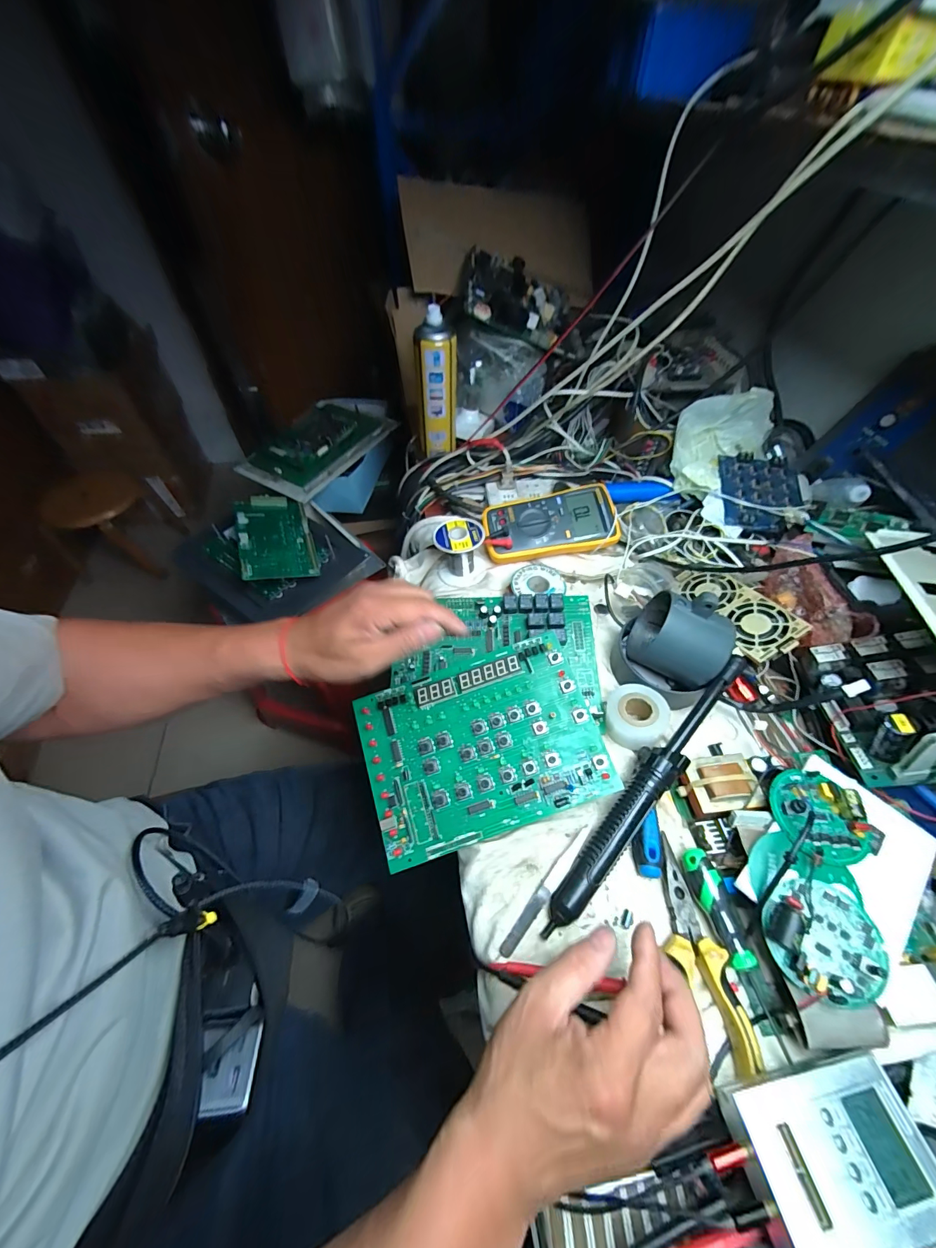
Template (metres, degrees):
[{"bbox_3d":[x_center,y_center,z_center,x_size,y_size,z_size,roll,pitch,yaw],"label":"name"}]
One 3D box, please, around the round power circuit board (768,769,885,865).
[{"bbox_3d":[0.294,0.155,0.333,0.073,0.025,0.068,0,55,0],"label":"round power circuit board"}]

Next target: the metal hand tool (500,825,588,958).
[{"bbox_3d":[0.068,0.224,0.345,0.011,0.008,0.118,35,61,22],"label":"metal hand tool"}]

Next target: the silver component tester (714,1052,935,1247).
[{"bbox_3d":[0.212,0.303,0.232,0.099,0.021,0.070,-7,55,-6],"label":"silver component tester"}]

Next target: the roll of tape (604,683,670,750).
[{"bbox_3d":[0.171,0.093,0.414,0.059,0.017,0.064,-9,66,21],"label":"roll of tape"}]

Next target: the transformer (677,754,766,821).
[{"bbox_3d":[0.229,0.147,0.373,0.062,0.020,0.048,-17,59,9],"label":"transformer"}]

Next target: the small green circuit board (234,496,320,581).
[{"bbox_3d":[-0.343,-0.157,0.726,0.118,0.012,0.203,-7,58,-27],"label":"small green circuit board"}]

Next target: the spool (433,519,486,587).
[{"bbox_3d":[-0.009,-0.095,0.531,0.059,0.064,0.057,0,55,0],"label":"spool"}]

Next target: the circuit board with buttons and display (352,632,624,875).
[{"bbox_3d":[0.010,0.114,0.387,0.215,0.010,0.157,-19,69,-1],"label":"circuit board with buttons and display"}]

